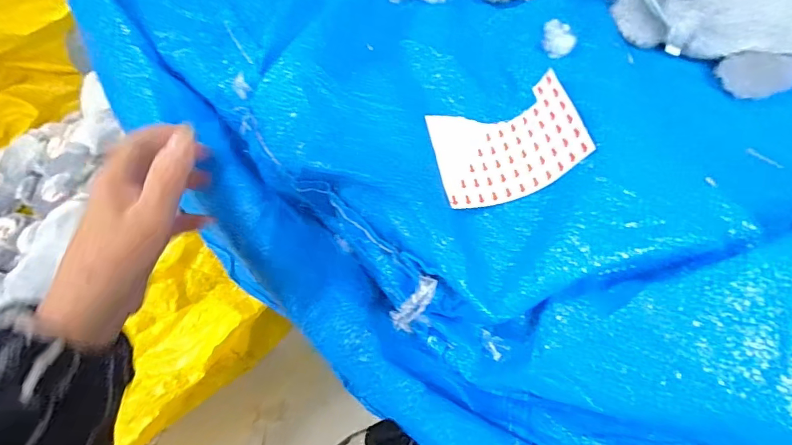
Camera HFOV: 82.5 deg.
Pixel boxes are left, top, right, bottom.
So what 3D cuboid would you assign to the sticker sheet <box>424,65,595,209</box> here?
[{"bbox_3d":[0.070,-0.055,0.295,0.083,0.038,0.074,-9,61,-3],"label":"sticker sheet"}]

